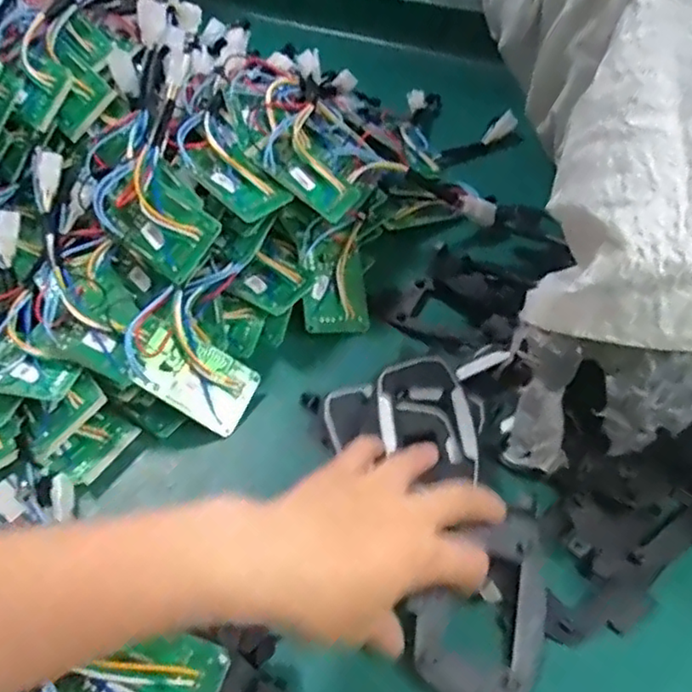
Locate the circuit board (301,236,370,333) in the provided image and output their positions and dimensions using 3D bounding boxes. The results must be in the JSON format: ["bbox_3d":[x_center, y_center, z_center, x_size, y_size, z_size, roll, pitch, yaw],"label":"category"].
[{"bbox_3d":[-0.008,-0.045,0.490,0.048,0.011,0.073,2,72,-15],"label":"circuit board"}]

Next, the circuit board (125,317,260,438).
[{"bbox_3d":[-0.102,0.018,0.426,0.086,0.006,0.049,35,66,-14],"label":"circuit board"}]

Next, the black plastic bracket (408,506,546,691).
[{"bbox_3d":[0.070,0.131,0.328,0.061,0.016,0.112,18,51,18],"label":"black plastic bracket"}]

